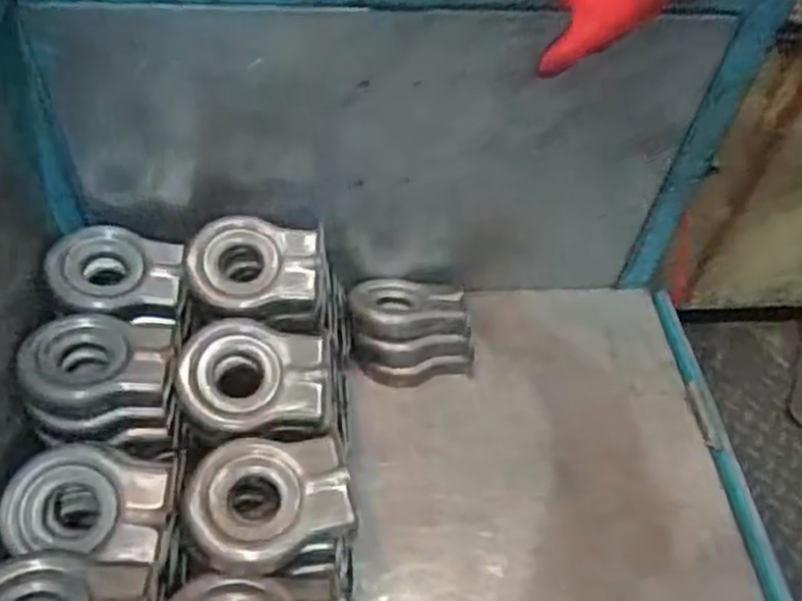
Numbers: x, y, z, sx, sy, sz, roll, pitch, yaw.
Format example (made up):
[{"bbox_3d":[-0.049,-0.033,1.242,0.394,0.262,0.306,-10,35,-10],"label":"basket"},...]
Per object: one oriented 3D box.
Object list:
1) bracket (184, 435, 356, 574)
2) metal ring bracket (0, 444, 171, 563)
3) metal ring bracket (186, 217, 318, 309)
[{"bbox_3d":[-0.104,0.153,0.598,0.127,0.036,0.098,-14,53,-16],"label":"bracket"},{"bbox_3d":[-0.243,0.155,0.590,0.117,0.034,0.081,5,50,-2],"label":"metal ring bracket"},{"bbox_3d":[-0.143,-0.040,0.719,0.125,0.033,0.087,7,50,0],"label":"metal ring bracket"}]

